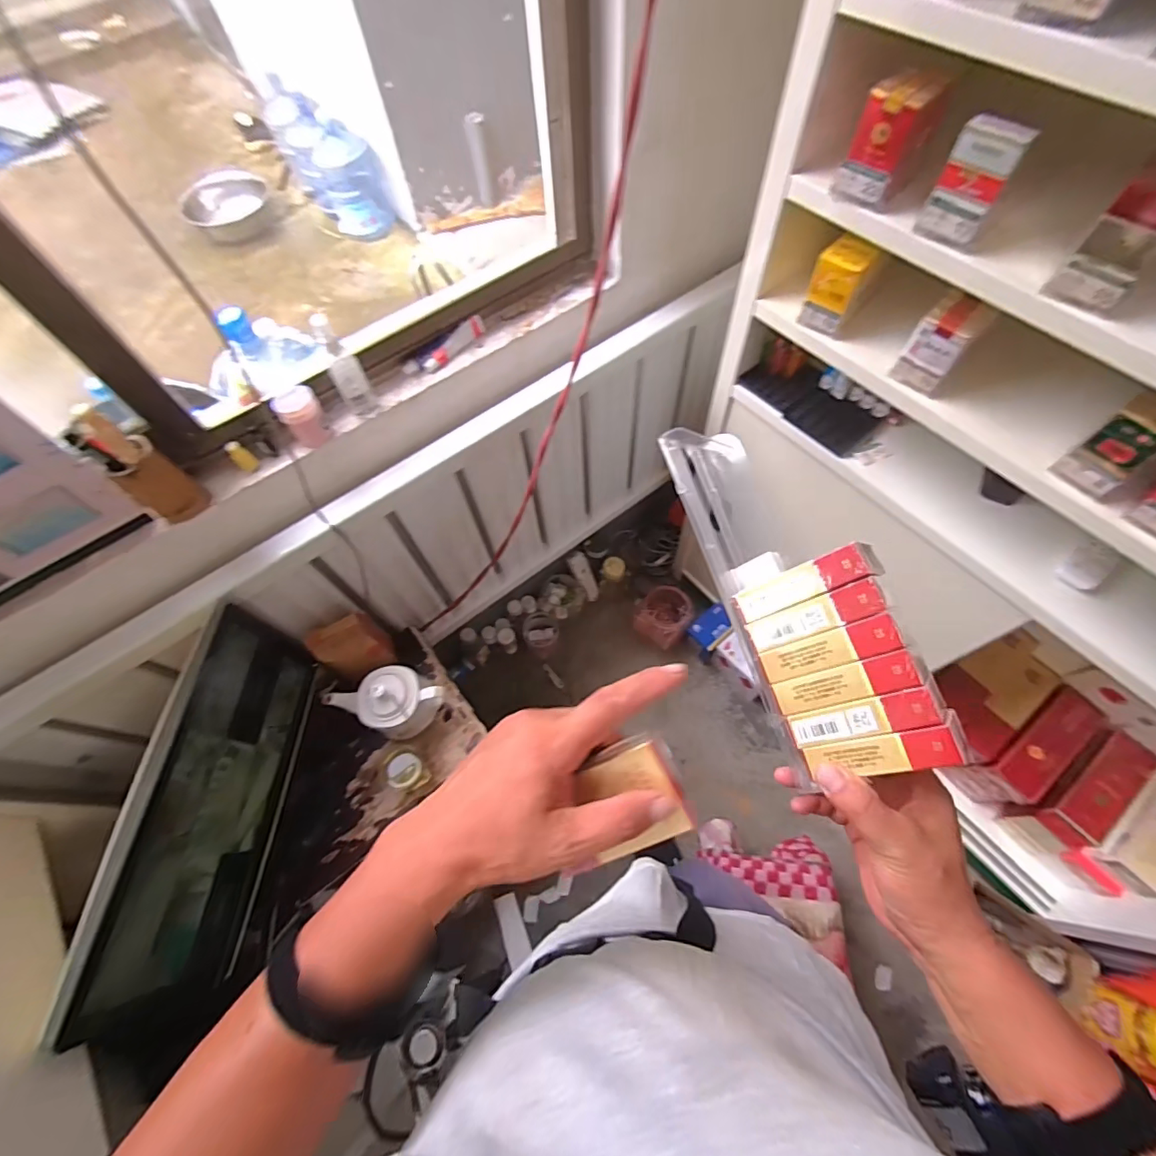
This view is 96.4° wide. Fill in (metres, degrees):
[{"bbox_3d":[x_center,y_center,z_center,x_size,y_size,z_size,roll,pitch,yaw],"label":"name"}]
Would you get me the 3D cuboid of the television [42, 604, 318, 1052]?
[{"bbox_3d":[-0.511,0.314,0.745,0.038,0.297,0.488,3,63,4],"label":"television"}]

